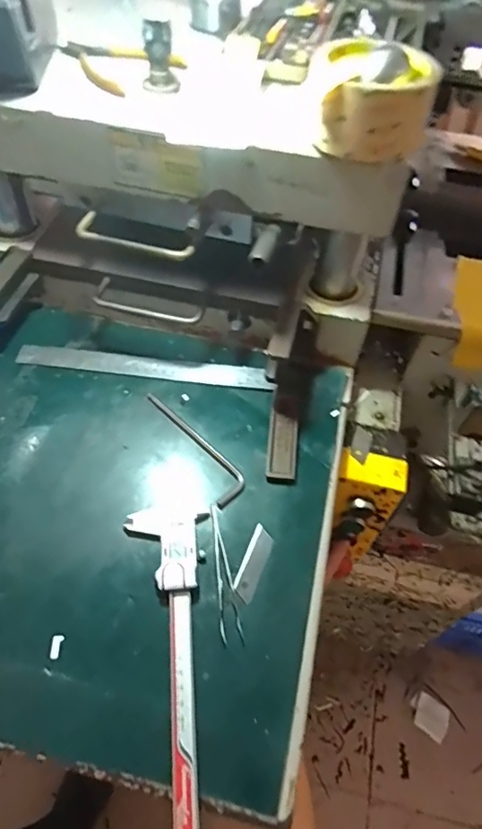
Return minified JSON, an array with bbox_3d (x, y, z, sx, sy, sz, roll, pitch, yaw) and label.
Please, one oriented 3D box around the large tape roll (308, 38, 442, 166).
[{"bbox_3d":[0.104,-0.236,0.388,0.080,0.060,0.075,16,54,9],"label":"large tape roll"}]

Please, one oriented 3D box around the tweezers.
[{"bbox_3d":[-0.017,0.129,0.424,0.017,0.007,0.115,-7,54,-9],"label":"tweezers"}]

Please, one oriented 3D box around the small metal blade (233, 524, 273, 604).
[{"bbox_3d":[0.012,0.125,0.432,0.020,0.004,0.065,18,54,10],"label":"small metal blade"}]

